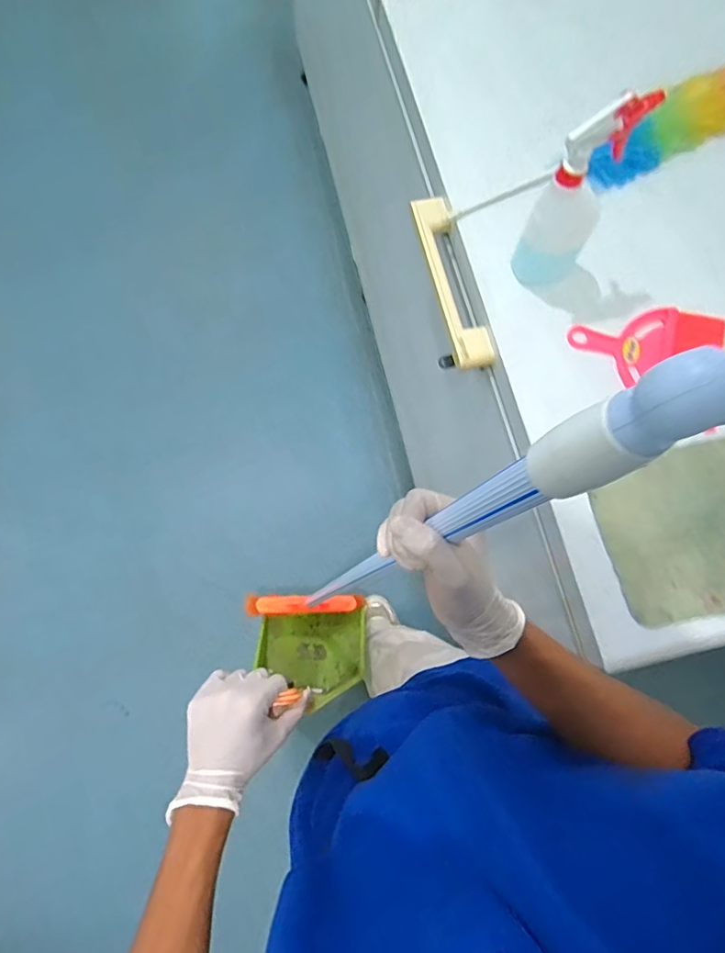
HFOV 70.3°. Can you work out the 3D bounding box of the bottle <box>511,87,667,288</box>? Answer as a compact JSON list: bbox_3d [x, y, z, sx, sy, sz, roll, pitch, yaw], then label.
[{"bbox_3d":[0.258,-0.338,0.625,0.079,0.224,0.090,31,75,7],"label":"bottle"}]

